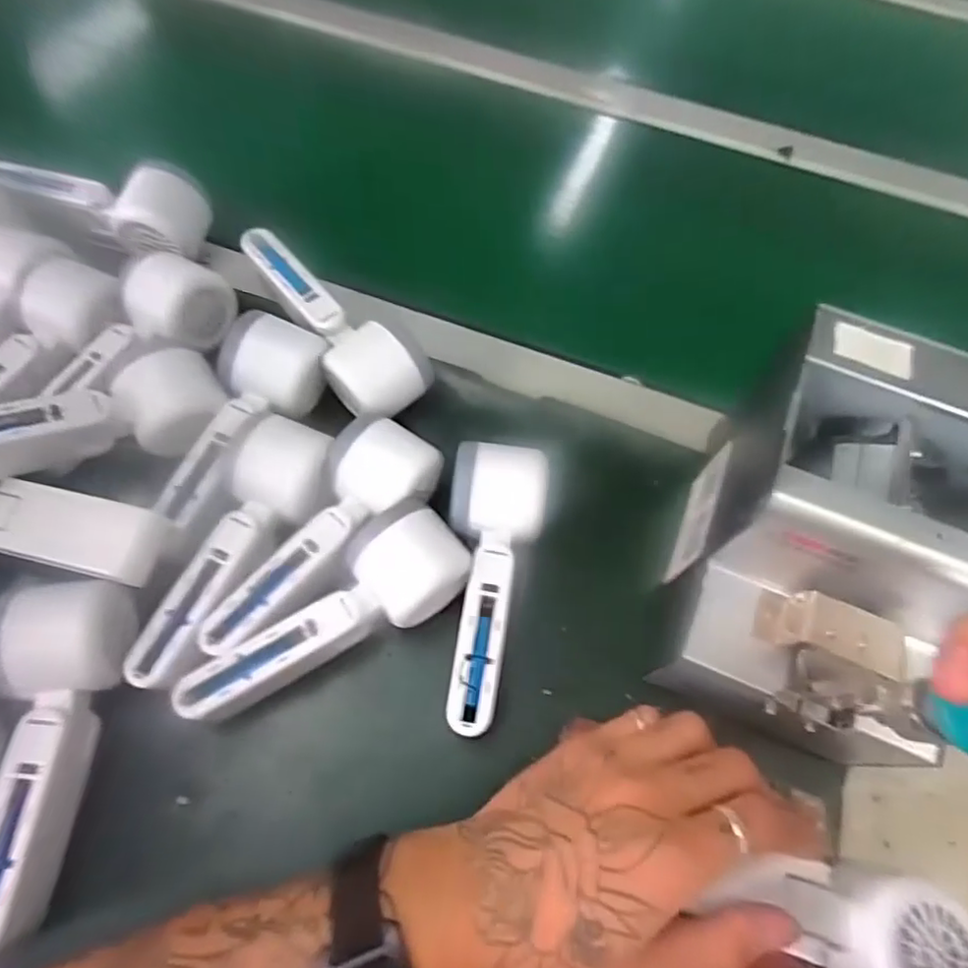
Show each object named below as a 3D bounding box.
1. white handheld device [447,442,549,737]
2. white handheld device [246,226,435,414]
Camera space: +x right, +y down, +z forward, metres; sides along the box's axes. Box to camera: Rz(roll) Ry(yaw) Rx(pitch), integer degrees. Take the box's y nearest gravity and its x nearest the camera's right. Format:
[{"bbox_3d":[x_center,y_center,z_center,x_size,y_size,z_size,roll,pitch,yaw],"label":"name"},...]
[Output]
[{"bbox_3d":[0.005,0.056,0.360,0.055,0.043,0.159,6,63,-1],"label":"white handheld device"},{"bbox_3d":[-0.104,-0.115,0.432,0.055,0.043,0.165,-33,70,-18],"label":"white handheld device"}]

